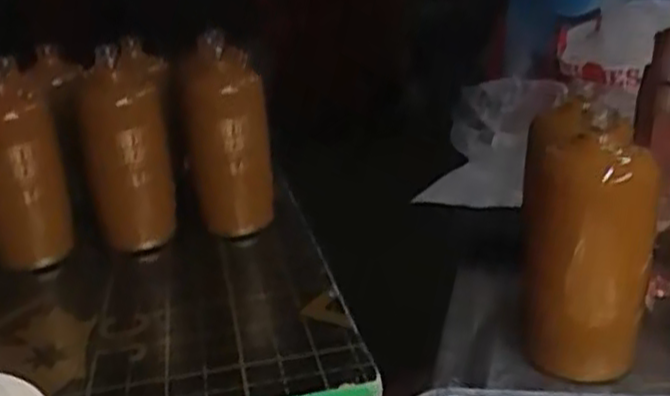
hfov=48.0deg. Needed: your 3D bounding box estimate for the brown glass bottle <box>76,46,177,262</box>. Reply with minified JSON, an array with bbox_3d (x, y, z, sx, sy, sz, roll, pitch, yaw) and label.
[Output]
[{"bbox_3d":[-0.214,-0.041,0.776,0.088,0.178,0.106,-10,19,-14],"label":"brown glass bottle"}]

